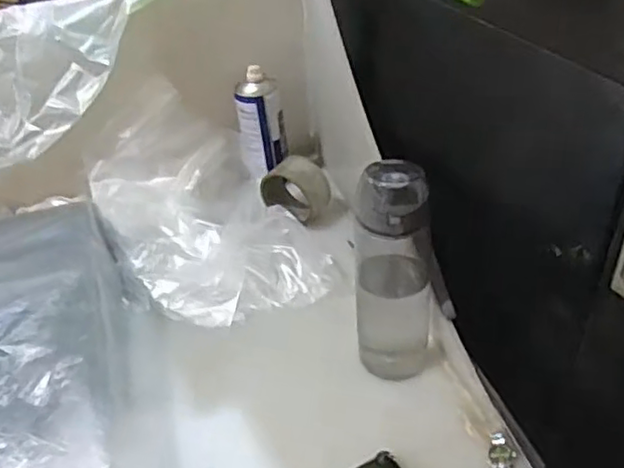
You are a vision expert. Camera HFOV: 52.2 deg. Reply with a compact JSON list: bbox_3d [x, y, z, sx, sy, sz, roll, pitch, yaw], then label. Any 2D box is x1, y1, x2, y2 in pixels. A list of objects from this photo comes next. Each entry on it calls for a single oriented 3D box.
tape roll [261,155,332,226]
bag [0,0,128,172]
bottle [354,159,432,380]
[{"bbox_3d":[-0.020,-0.062,0.849,0.086,0.067,0.054,20,44,27],"label":"tape roll"},{"bbox_3d":[-0.334,-0.183,0.751,0.252,0.133,0.114,-25,43,-24],"label":"bag"},{"bbox_3d":[0.078,0.039,0.608,0.071,0.223,0.064,2,39,8],"label":"bottle"}]

